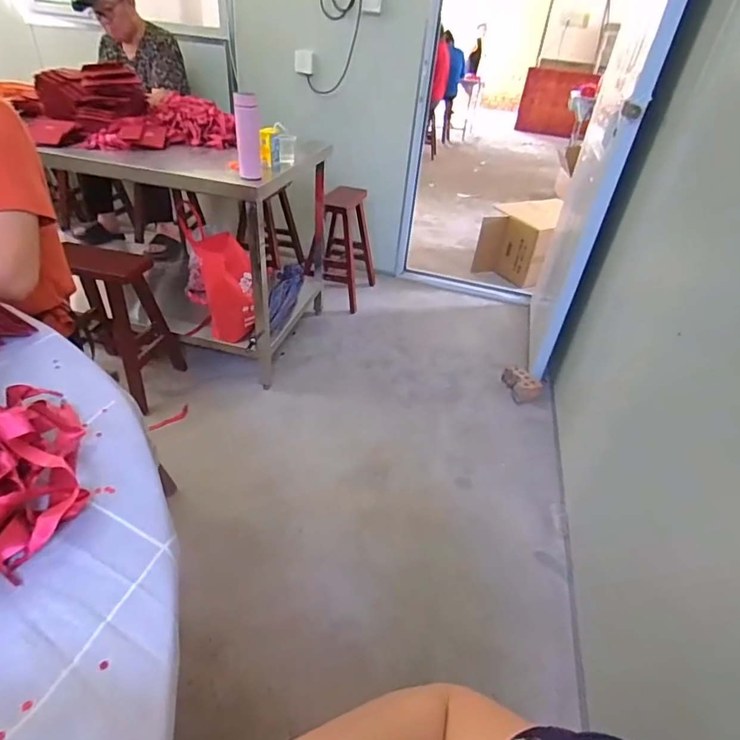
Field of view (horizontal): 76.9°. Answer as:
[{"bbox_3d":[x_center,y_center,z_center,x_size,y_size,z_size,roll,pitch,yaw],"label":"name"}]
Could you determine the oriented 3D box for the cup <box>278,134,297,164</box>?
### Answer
[{"bbox_3d":[-0.271,-0.715,1.503,0.059,0.088,0.063,4,37,-3],"label":"cup"}]

